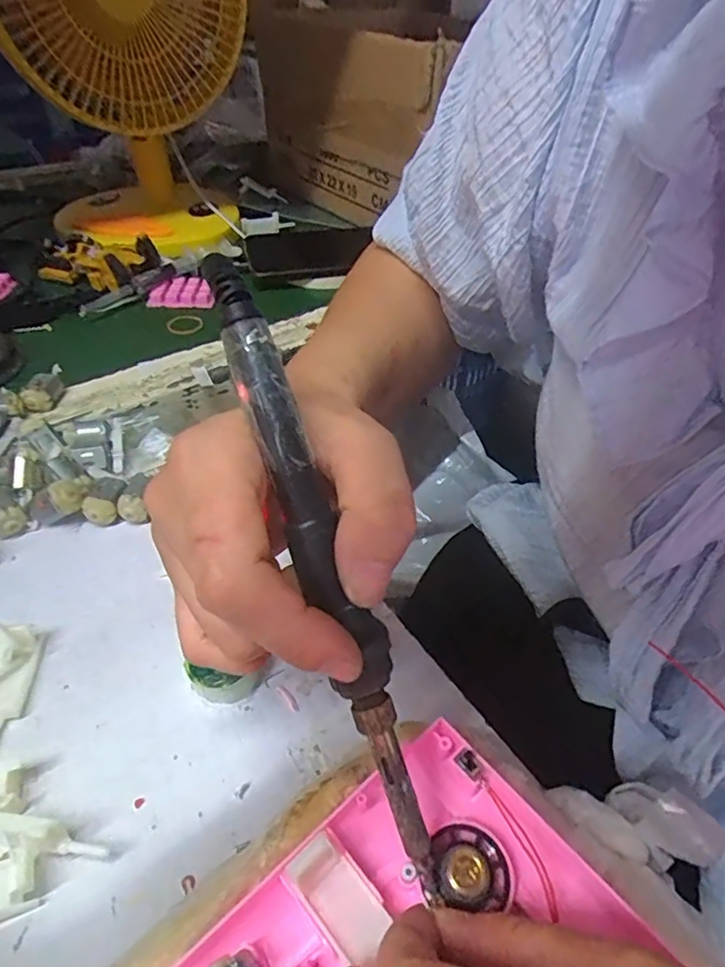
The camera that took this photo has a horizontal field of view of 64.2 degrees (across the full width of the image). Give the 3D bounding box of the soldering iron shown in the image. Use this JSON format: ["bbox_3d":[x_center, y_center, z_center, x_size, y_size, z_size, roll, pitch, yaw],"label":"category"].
[{"bbox_3d":[-0.010,0.031,0.171,0.015,0.200,0.013,-20,3,-23],"label":"soldering iron"}]

